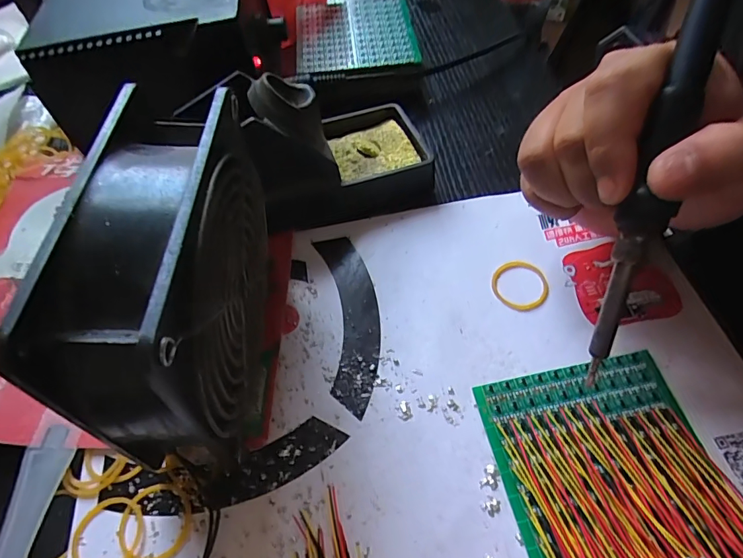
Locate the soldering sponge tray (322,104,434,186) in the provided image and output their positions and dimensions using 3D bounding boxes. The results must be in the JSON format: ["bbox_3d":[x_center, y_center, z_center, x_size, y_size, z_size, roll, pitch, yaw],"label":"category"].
[{"bbox_3d":[0.001,-0.087,0.309,0.059,0.024,0.068,-20,58,-11],"label":"soldering sponge tray"}]

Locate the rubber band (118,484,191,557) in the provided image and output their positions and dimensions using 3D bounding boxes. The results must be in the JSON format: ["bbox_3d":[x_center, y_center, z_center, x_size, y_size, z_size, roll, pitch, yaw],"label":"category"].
[{"bbox_3d":[-0.094,0.106,0.196,0.030,0.004,0.032,-13,57,-7],"label":"rubber band"}]

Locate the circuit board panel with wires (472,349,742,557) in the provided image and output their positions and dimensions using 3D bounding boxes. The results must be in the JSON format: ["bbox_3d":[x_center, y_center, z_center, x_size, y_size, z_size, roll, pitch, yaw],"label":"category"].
[{"bbox_3d":[0.111,0.102,0.185,0.092,0.017,0.144,-11,56,-5],"label":"circuit board panel with wires"}]

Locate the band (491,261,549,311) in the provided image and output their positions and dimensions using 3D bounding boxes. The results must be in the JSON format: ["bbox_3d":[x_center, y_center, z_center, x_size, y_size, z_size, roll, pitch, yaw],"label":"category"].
[{"bbox_3d":[0.084,0.003,0.257,0.031,0.004,0.032,-1,56,1],"label":"band"}]

